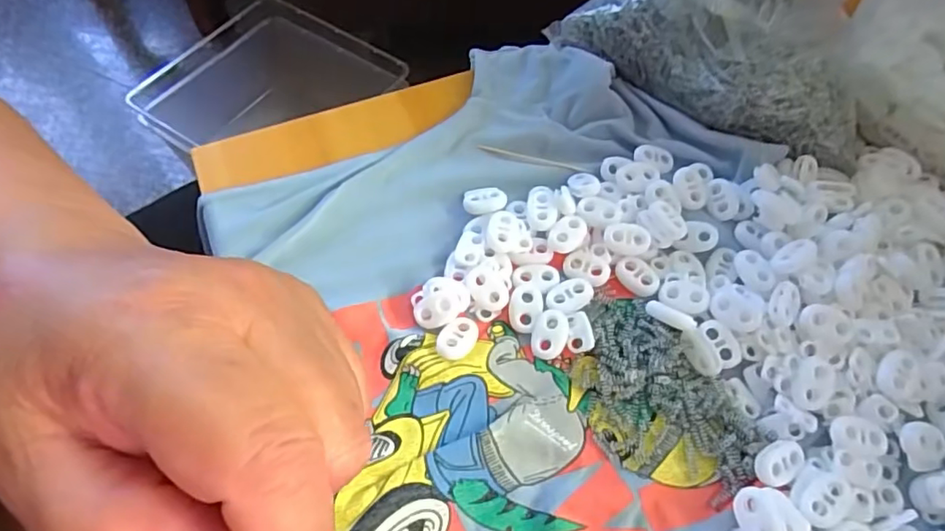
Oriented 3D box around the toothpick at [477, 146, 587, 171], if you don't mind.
[{"bbox_3d":[0.032,-0.058,0.309,0.059,0.004,0.004,16,61,7],"label":"toothpick"}]

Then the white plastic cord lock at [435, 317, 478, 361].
[{"bbox_3d":[-0.006,0.032,0.253,0.015,0.007,0.021,31,63,15],"label":"white plastic cord lock"}]

